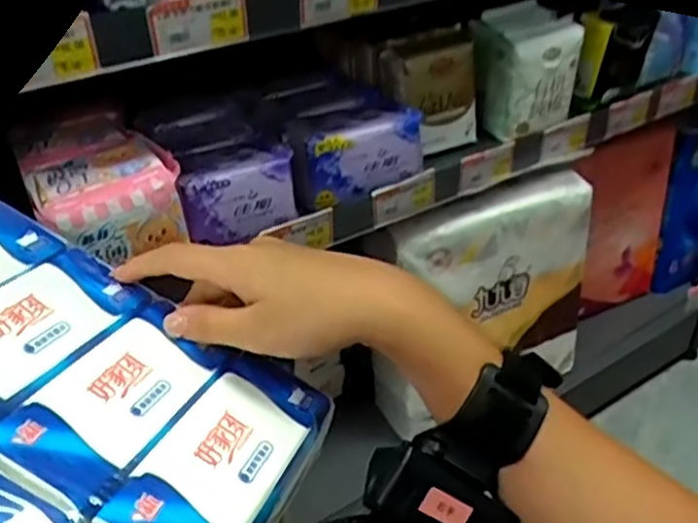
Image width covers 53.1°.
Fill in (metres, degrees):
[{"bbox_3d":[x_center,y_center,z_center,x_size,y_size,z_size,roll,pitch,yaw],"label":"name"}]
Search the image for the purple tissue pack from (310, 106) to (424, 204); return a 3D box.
[{"bbox_3d":[0.009,-0.102,0.650,0.115,0.064,0.053,-11,34,-13],"label":"purple tissue pack"}]

